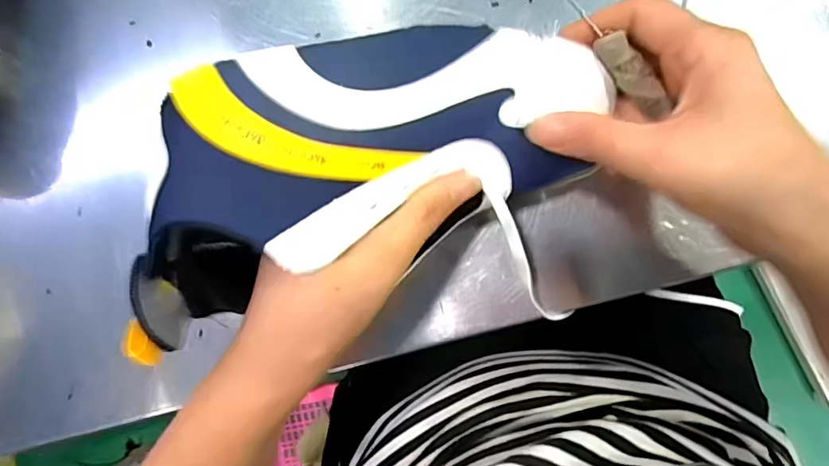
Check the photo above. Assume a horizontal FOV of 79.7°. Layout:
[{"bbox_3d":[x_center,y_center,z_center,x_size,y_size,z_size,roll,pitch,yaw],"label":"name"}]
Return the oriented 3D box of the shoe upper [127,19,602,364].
[{"bbox_3d":[-0.015,-0.024,0.233,0.228,0.075,0.124,-18,100,-17],"label":"shoe upper"}]

